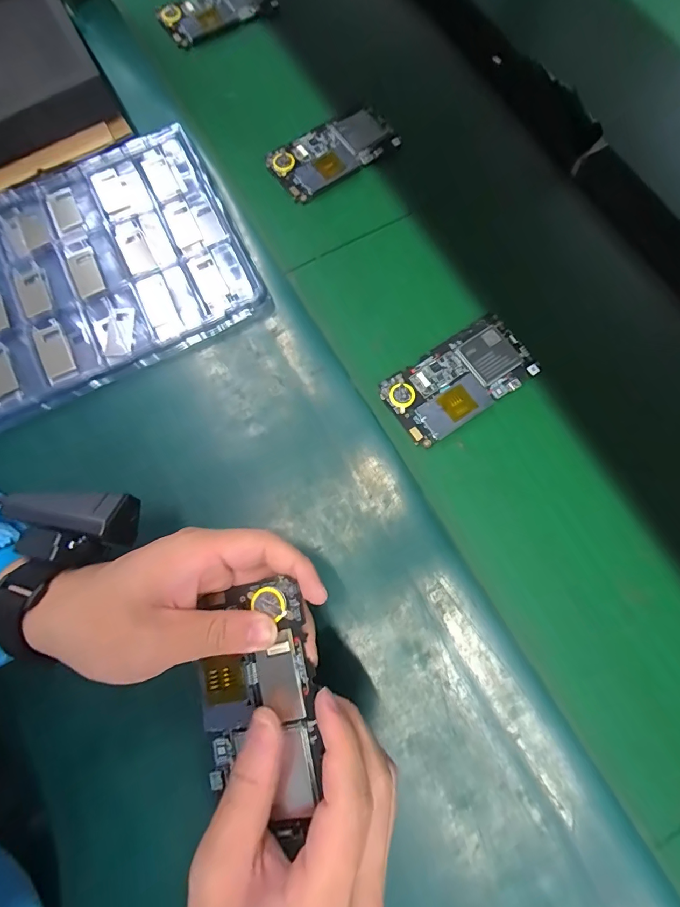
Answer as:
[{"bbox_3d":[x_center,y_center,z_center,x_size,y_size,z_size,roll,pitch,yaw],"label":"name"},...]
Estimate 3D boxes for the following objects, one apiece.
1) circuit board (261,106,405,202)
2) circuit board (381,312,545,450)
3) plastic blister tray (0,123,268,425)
[{"bbox_3d":[-0.004,-0.294,0.416,0.126,0.012,0.058,-31,77,-8],"label":"circuit board"},{"bbox_3d":[0.099,-0.062,0.353,0.123,0.005,0.066,-33,78,-8],"label":"circuit board"},{"bbox_3d":[-0.283,-0.132,0.364,0.390,0.021,0.207,-24,76,-6],"label":"plastic blister tray"}]

